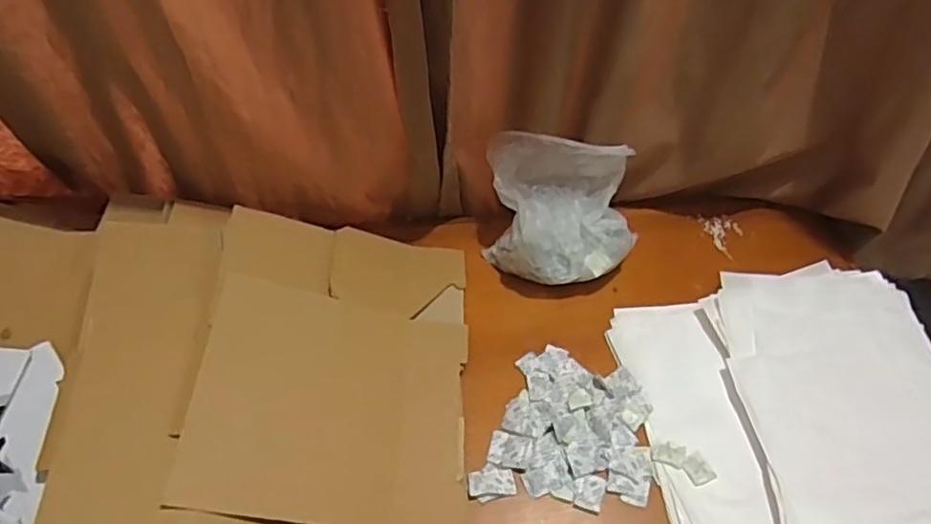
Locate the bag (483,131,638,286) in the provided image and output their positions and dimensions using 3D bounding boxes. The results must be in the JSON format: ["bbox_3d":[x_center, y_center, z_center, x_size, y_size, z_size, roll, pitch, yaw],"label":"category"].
[{"bbox_3d":[0.132,-0.072,0.858,0.211,0.154,0.161,7,51,4],"label":"bag"}]

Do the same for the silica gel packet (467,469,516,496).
[{"bbox_3d":[0.030,0.249,0.712,0.052,0.004,0.027,-2,51,-3],"label":"silica gel packet"}]

